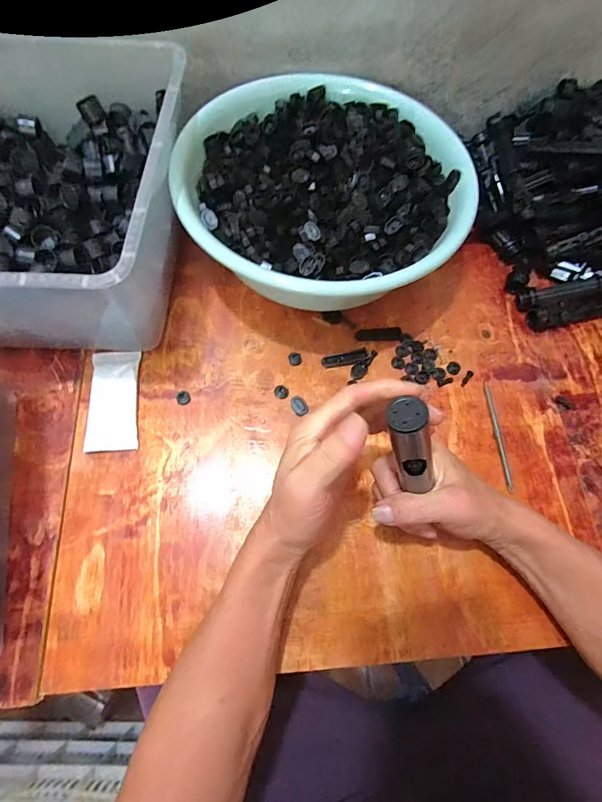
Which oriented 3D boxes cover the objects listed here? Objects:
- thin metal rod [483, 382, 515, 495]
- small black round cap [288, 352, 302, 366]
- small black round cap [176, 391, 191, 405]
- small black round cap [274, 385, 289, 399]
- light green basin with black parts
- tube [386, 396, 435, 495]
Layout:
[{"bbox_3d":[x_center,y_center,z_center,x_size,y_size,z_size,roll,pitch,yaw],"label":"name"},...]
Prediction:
[{"bbox_3d":[0.203,0.035,0.396,0.007,0.004,0.114,-3,70,-3],"label":"thin metal rod"},{"bbox_3d":[-0.006,-0.047,0.422,0.014,0.006,0.016,-12,71,-6],"label":"small black round cap"},{"bbox_3d":[-0.123,-0.003,0.404,0.014,0.004,0.014,1,70,-1],"label":"small black round cap"},{"bbox_3d":[-0.021,-0.010,0.408,0.015,0.004,0.014,1,70,-1],"label":"small black round cap"},{"bbox_3d":[0.024,-0.223,0.436,0.290,0.105,0.264,1,70,-1],"label":"light green basin with black parts"},{"bbox_3d":[0.075,0.035,0.262,0.026,0.087,0.025,-10,47,11],"label":"tube"}]

